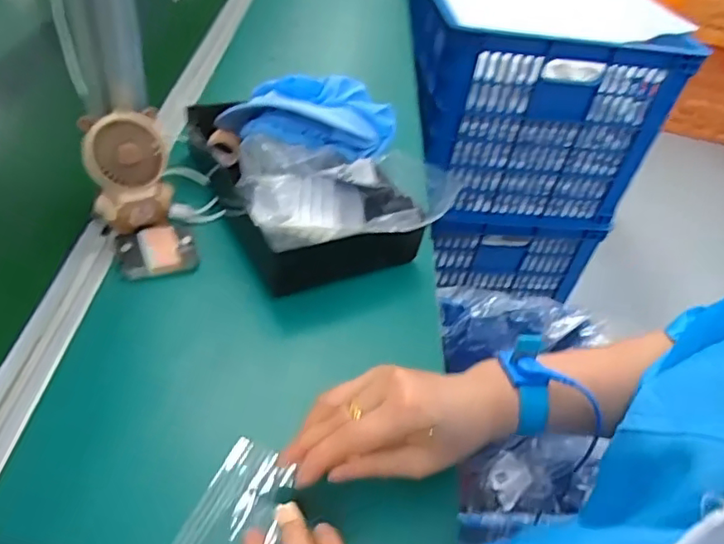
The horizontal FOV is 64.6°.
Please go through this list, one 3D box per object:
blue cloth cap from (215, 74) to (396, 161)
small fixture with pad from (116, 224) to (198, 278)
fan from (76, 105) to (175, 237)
[{"bbox_3d":[-0.057,-0.174,0.608,0.180,0.057,0.098,1,48,-5],"label":"blue cloth cap"},{"bbox_3d":[-0.189,-0.020,0.526,0.065,0.016,0.051,-15,51,-19],"label":"small fixture with pad"},{"bbox_3d":[-0.212,-0.093,0.524,0.069,0.084,0.067,-9,50,-14],"label":"fan"}]

